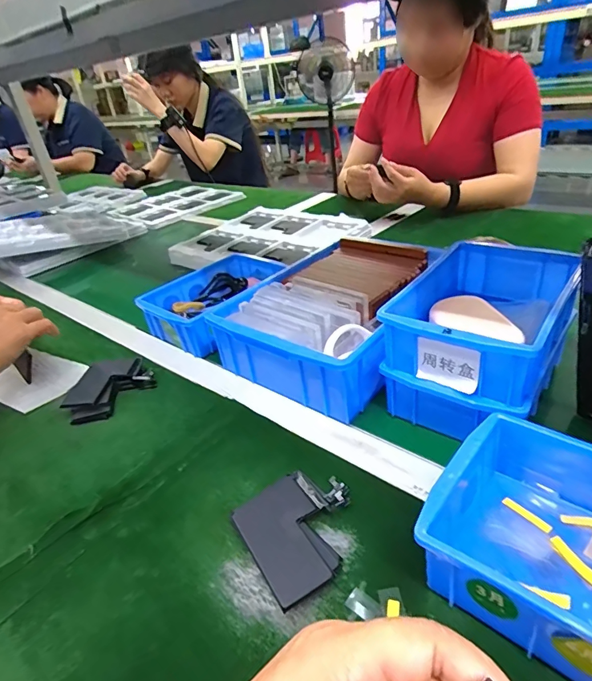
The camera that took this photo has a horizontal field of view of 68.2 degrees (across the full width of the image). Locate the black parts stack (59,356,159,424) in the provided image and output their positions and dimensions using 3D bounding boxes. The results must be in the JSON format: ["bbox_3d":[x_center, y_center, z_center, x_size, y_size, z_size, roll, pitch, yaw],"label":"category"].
[{"bbox_3d":[-0.229,0.055,0.534,0.101,0.022,0.092,-23,35,-23],"label":"black parts stack"}]

